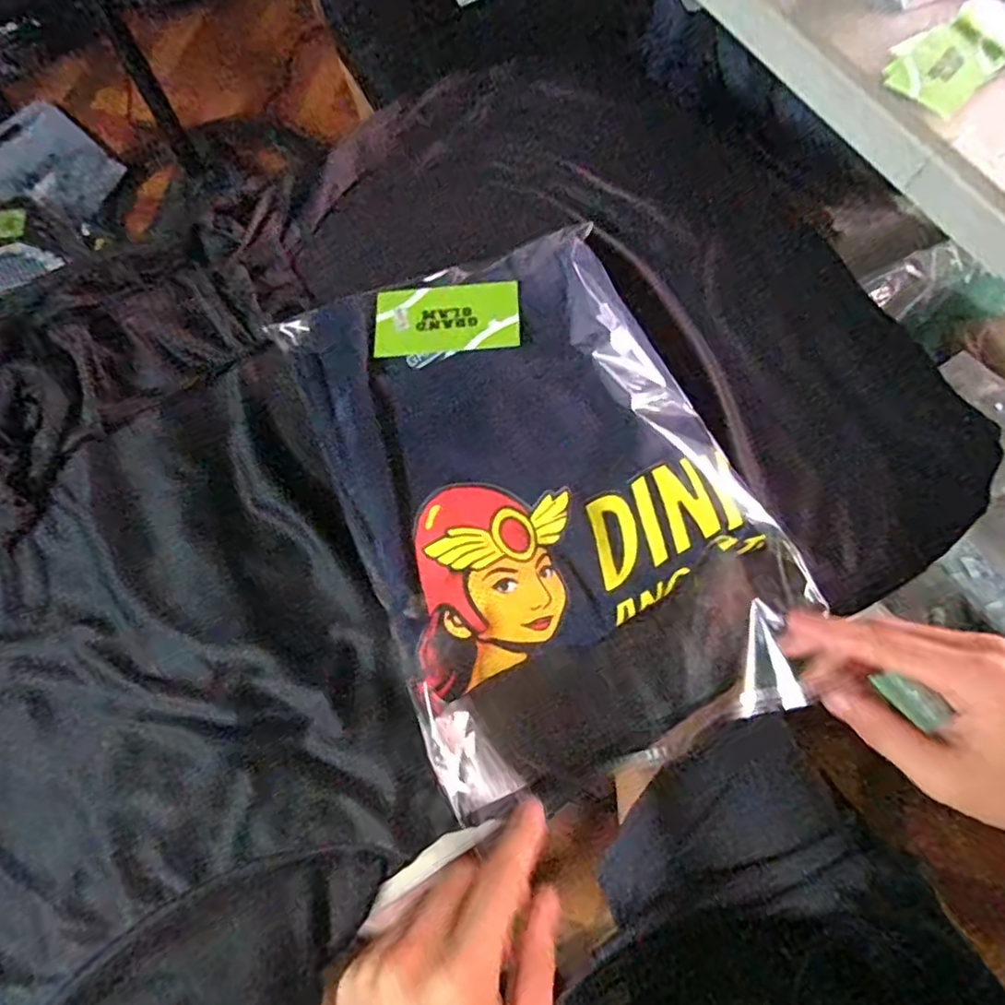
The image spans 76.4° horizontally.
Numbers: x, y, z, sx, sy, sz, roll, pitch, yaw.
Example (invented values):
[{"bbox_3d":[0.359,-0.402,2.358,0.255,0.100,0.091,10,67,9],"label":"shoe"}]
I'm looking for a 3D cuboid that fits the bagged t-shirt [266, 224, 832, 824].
[{"bbox_3d":[0.023,-0.010,0.373,0.219,0.056,0.321,-22,80,-7],"label":"bagged t-shirt"}]

